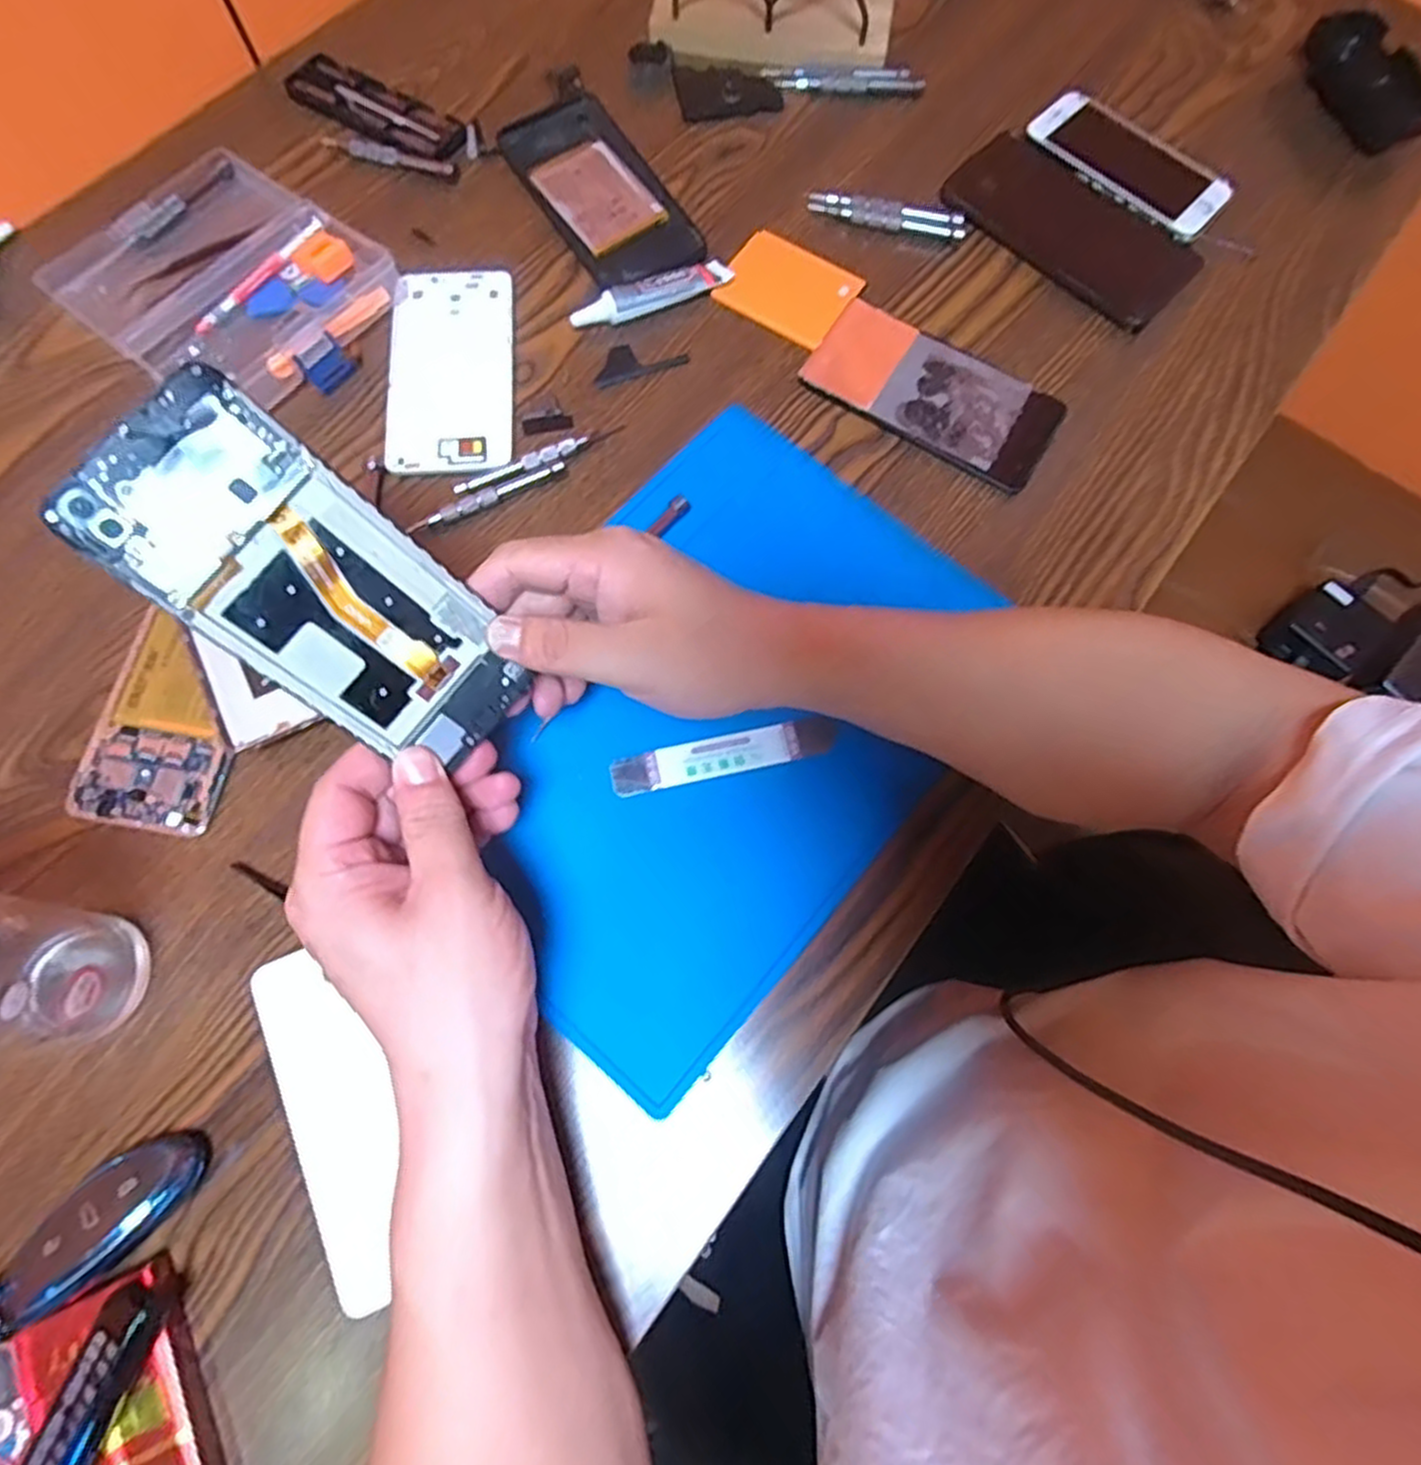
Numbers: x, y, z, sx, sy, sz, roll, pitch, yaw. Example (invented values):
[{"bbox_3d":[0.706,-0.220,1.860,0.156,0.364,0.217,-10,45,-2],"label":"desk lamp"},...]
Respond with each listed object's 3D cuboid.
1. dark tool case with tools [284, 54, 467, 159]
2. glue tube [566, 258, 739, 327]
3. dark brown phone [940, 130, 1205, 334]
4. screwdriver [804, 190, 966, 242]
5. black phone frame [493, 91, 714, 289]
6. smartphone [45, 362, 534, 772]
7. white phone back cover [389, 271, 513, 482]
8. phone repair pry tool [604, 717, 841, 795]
[{"bbox_3d":[-0.229,-0.426,0.498,0.130,0.007,0.043,29,75,7],"label":"dark tool case with tools"},{"bbox_3d":[-0.036,-0.272,0.455,0.103,0.015,0.025,-28,76,-9],"label":"glue tube"},{"bbox_3d":[0.237,-0.334,0.484,0.162,0.015,0.082,40,77,10],"label":"dark brown phone"},{"bbox_3d":[0.115,-0.341,0.482,0.102,0.010,0.017,14,74,3],"label":"screwdriver"},{"bbox_3d":[-0.073,-0.356,0.482,0.075,0.009,0.161,-32,77,-10],"label":"black phone frame"},{"bbox_3d":[-0.137,-0.049,0.263,0.146,0.012,0.068,44,73,-30],"label":"smartphone"},{"bbox_3d":[-0.155,-0.220,0.440,0.071,0.004,0.146,-4,74,-2],"label":"white phone back cover"},{"bbox_3d":[0.007,0.011,0.375,0.114,0.005,0.021,-12,74,-5],"label":"phone repair pry tool"}]

